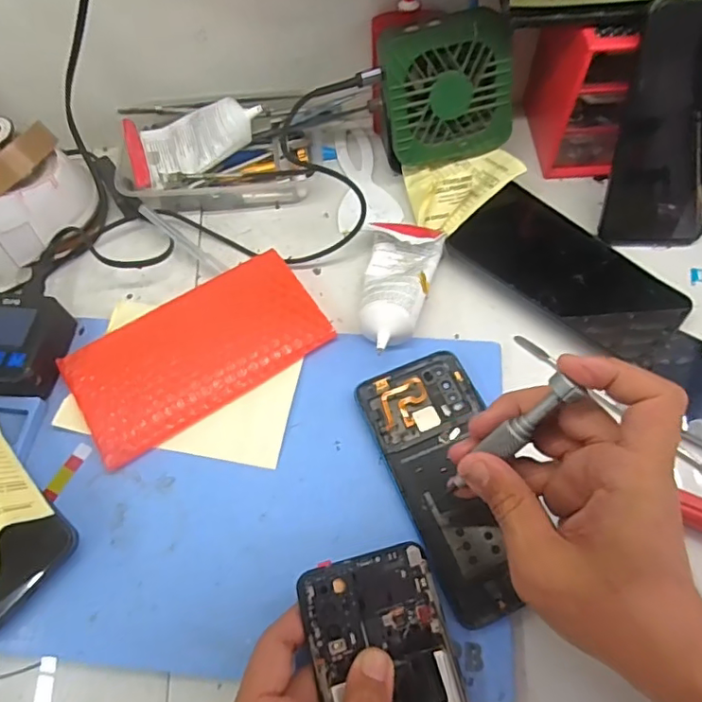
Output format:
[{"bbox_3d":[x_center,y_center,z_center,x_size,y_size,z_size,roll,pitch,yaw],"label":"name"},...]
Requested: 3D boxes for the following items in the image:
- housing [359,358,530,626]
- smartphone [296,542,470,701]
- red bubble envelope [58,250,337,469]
[{"bbox_3d":[0.064,0.076,0.348,0.073,0.010,0.162,-20,63,-7],"label":"housing"},{"bbox_3d":[0.027,0.184,0.280,0.071,0.011,0.156,-16,71,-9],"label":"smartphone"},{"bbox_3d":[-0.107,-0.003,0.392,0.171,0.009,0.091,-31,68,-13],"label":"red bubble envelope"}]

